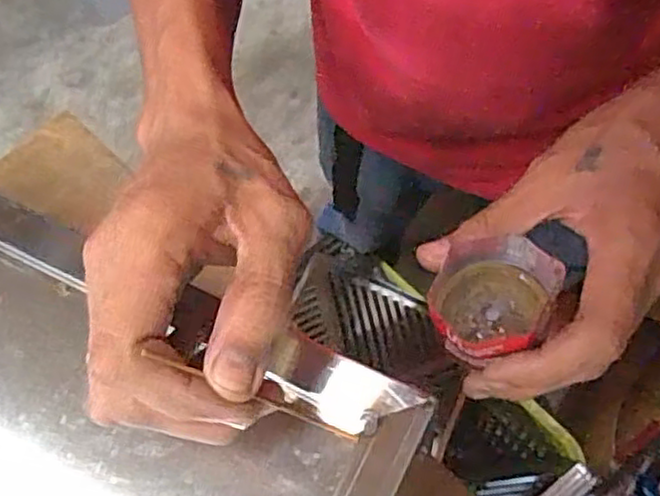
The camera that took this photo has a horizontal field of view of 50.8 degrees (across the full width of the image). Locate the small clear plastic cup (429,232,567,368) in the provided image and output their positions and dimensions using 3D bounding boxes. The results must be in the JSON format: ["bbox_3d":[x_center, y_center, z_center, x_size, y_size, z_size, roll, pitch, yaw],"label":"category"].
[{"bbox_3d":[0.069,0.022,0.302,0.049,0.039,0.054,16,65,12],"label":"small clear plastic cup"}]

